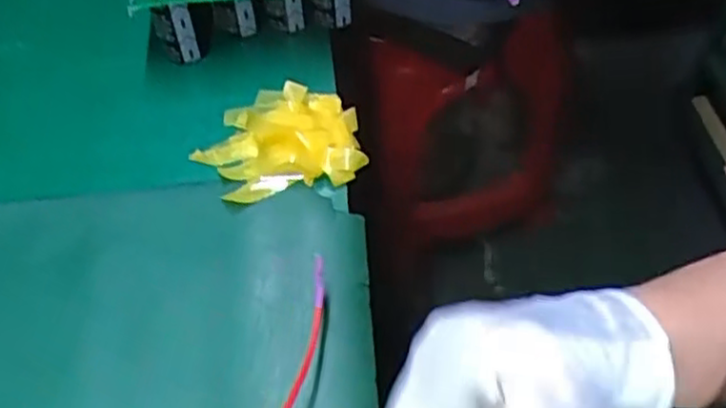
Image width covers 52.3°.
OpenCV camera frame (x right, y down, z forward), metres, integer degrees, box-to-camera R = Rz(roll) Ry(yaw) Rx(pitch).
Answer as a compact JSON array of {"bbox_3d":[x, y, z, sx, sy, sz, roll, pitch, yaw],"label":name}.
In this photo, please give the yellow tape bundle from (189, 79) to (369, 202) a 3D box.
[{"bbox_3d":[-0.054,-0.046,0.478,0.101,0.021,0.086,-9,53,-8],"label":"yellow tape bundle"}]

